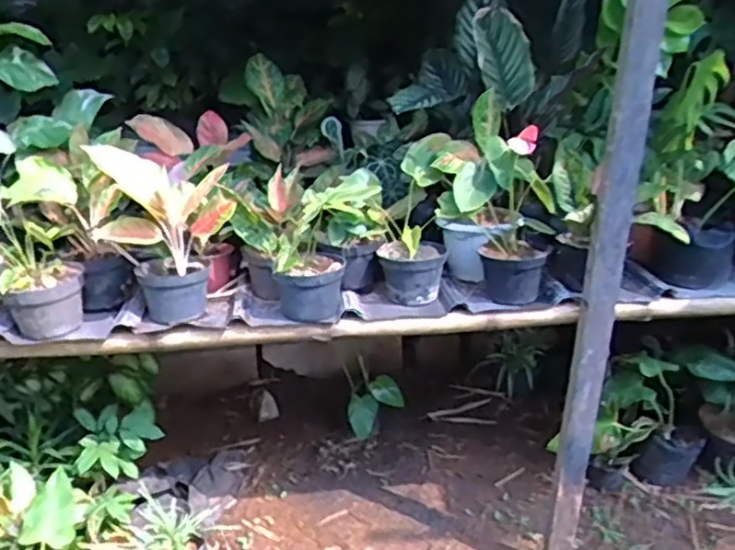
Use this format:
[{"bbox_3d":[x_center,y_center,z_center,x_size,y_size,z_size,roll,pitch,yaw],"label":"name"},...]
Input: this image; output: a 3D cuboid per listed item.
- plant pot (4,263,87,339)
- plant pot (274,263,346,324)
[{"bbox_3d":[-0.730,0.052,1.539,0.157,0.117,0.170,2,25,-1],"label":"plant pot"},{"bbox_3d":[-0.135,0.039,1.600,0.156,0.126,0.133,1,26,-3],"label":"plant pot"}]

